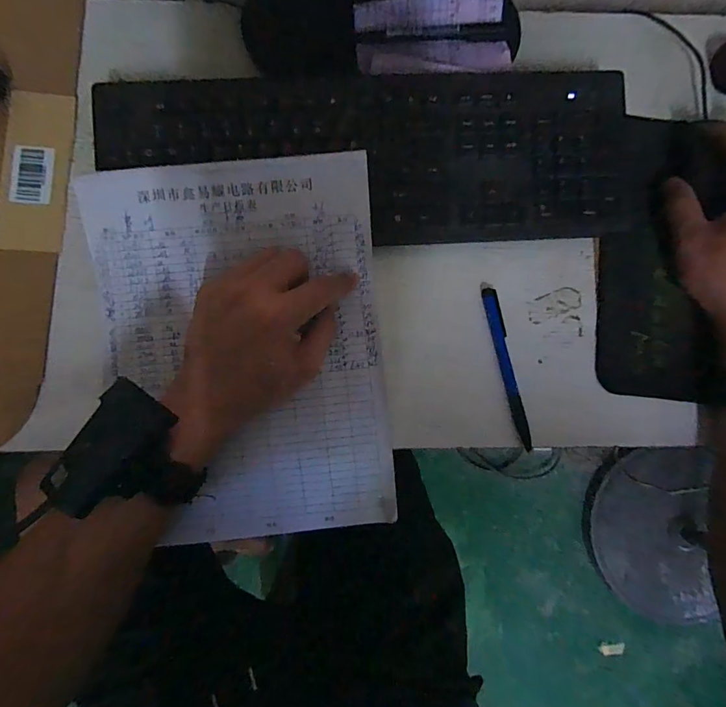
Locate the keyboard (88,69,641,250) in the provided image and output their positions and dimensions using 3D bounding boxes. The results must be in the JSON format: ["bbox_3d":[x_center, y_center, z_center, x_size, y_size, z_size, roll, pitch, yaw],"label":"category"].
[{"bbox_3d":[0.004,-0.158,0.351,0.417,0.026,0.136,-3,85,-3],"label":"keyboard"}]

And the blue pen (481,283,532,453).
[{"bbox_3d":[0.117,0.008,0.352,0.012,0.011,0.136,-10,85,-4],"label":"blue pen"}]

